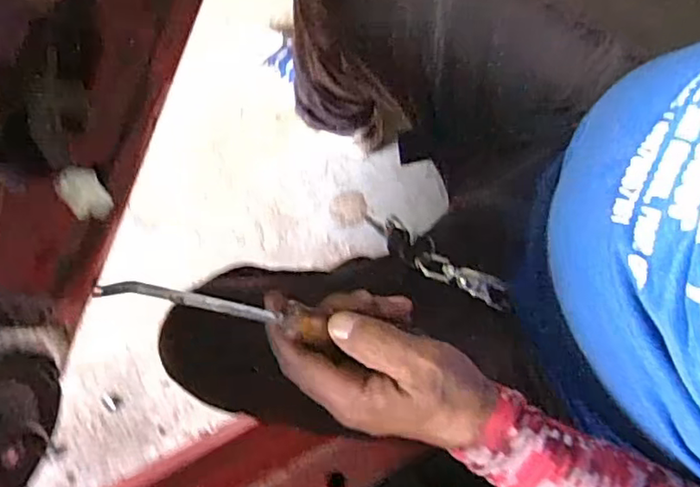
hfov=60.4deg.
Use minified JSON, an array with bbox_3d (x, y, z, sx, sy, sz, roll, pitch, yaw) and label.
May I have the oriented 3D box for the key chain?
[{"bbox_3d":[0.069,0.014,0.502,0.137,0.036,0.034,32,80,29],"label":"key chain"}]

